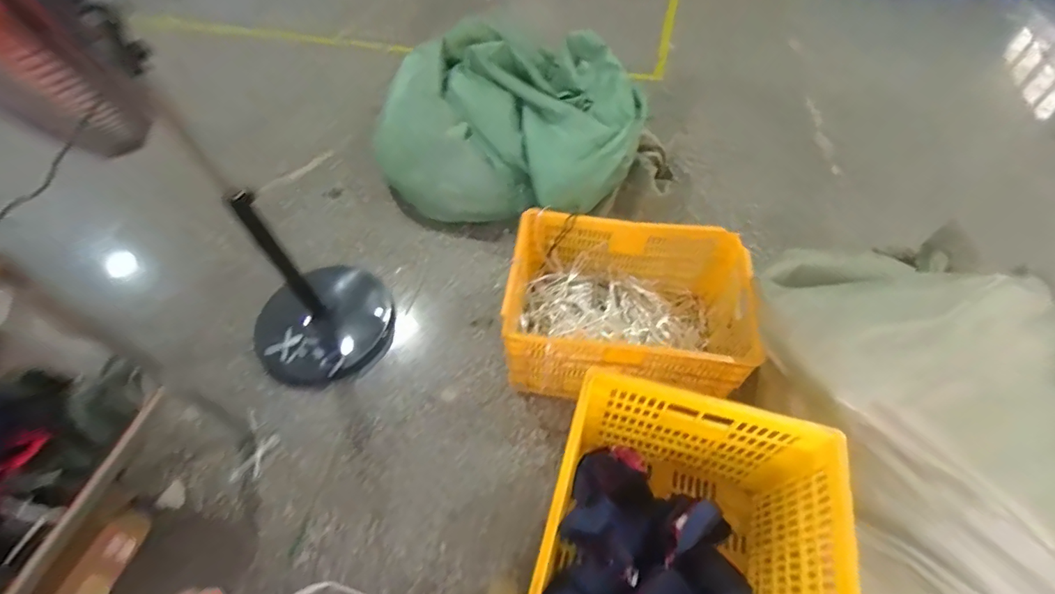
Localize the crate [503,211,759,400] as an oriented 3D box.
[{"bbox_3d":[0.271,0.046,1.268,0.609,0.312,0.406,5,56,4],"label":"crate"}]

